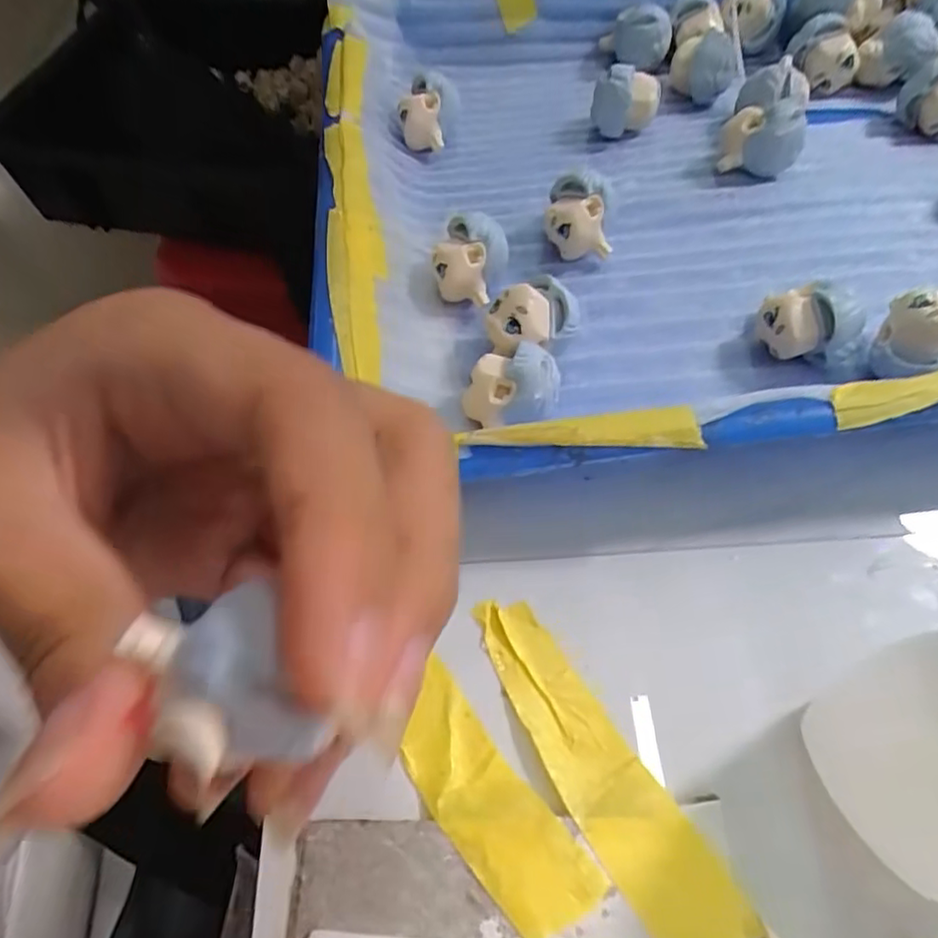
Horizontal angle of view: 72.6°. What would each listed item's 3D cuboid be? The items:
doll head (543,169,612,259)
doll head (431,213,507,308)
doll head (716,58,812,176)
[{"bbox_3d":[0.037,-0.083,0.214,0.021,0.025,0.017,4,60,5],"label":"doll head"},{"bbox_3d":[0.001,-0.068,0.209,0.022,0.024,0.022,6,60,7],"label":"doll head"},{"bbox_3d":[0.110,-0.130,0.237,0.027,0.024,0.042,14,61,13],"label":"doll head"}]

